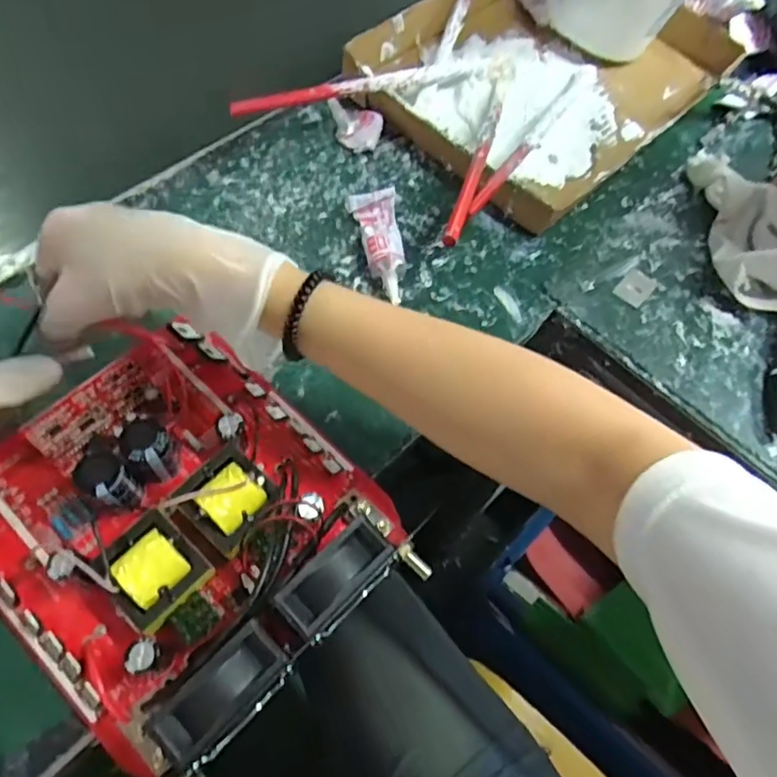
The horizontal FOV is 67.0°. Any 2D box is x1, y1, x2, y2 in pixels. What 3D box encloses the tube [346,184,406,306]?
[{"bbox_3d":[-0.006,-0.100,0.423,0.035,0.022,0.093,-7,64,-9],"label":"tube"}]

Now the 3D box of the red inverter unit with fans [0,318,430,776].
[{"bbox_3d":[-0.116,0.064,0.310,0.215,0.065,0.183,42,71,15],"label":"red inverter unit with fans"}]

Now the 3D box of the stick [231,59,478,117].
[{"bbox_3d":[-0.012,-0.233,0.447,0.232,0.011,0.015,-25,69,-26],"label":"stick"}]

